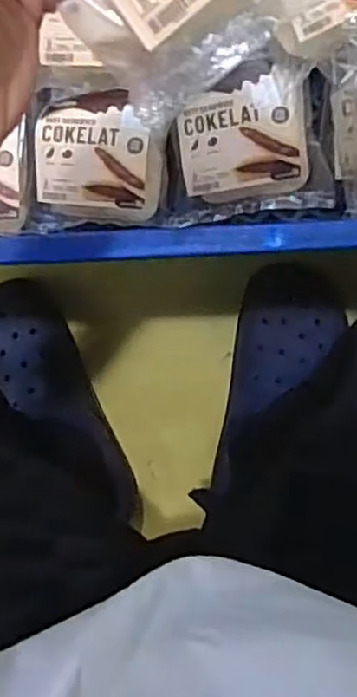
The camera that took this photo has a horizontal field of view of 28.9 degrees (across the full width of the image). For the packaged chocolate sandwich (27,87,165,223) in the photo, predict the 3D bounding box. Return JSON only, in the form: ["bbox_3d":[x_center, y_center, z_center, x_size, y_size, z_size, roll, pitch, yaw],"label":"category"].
[{"bbox_3d":[-0.063,-0.150,0.541,0.101,0.047,0.104,3,98,2],"label":"packaged chocolate sandwich"}]

